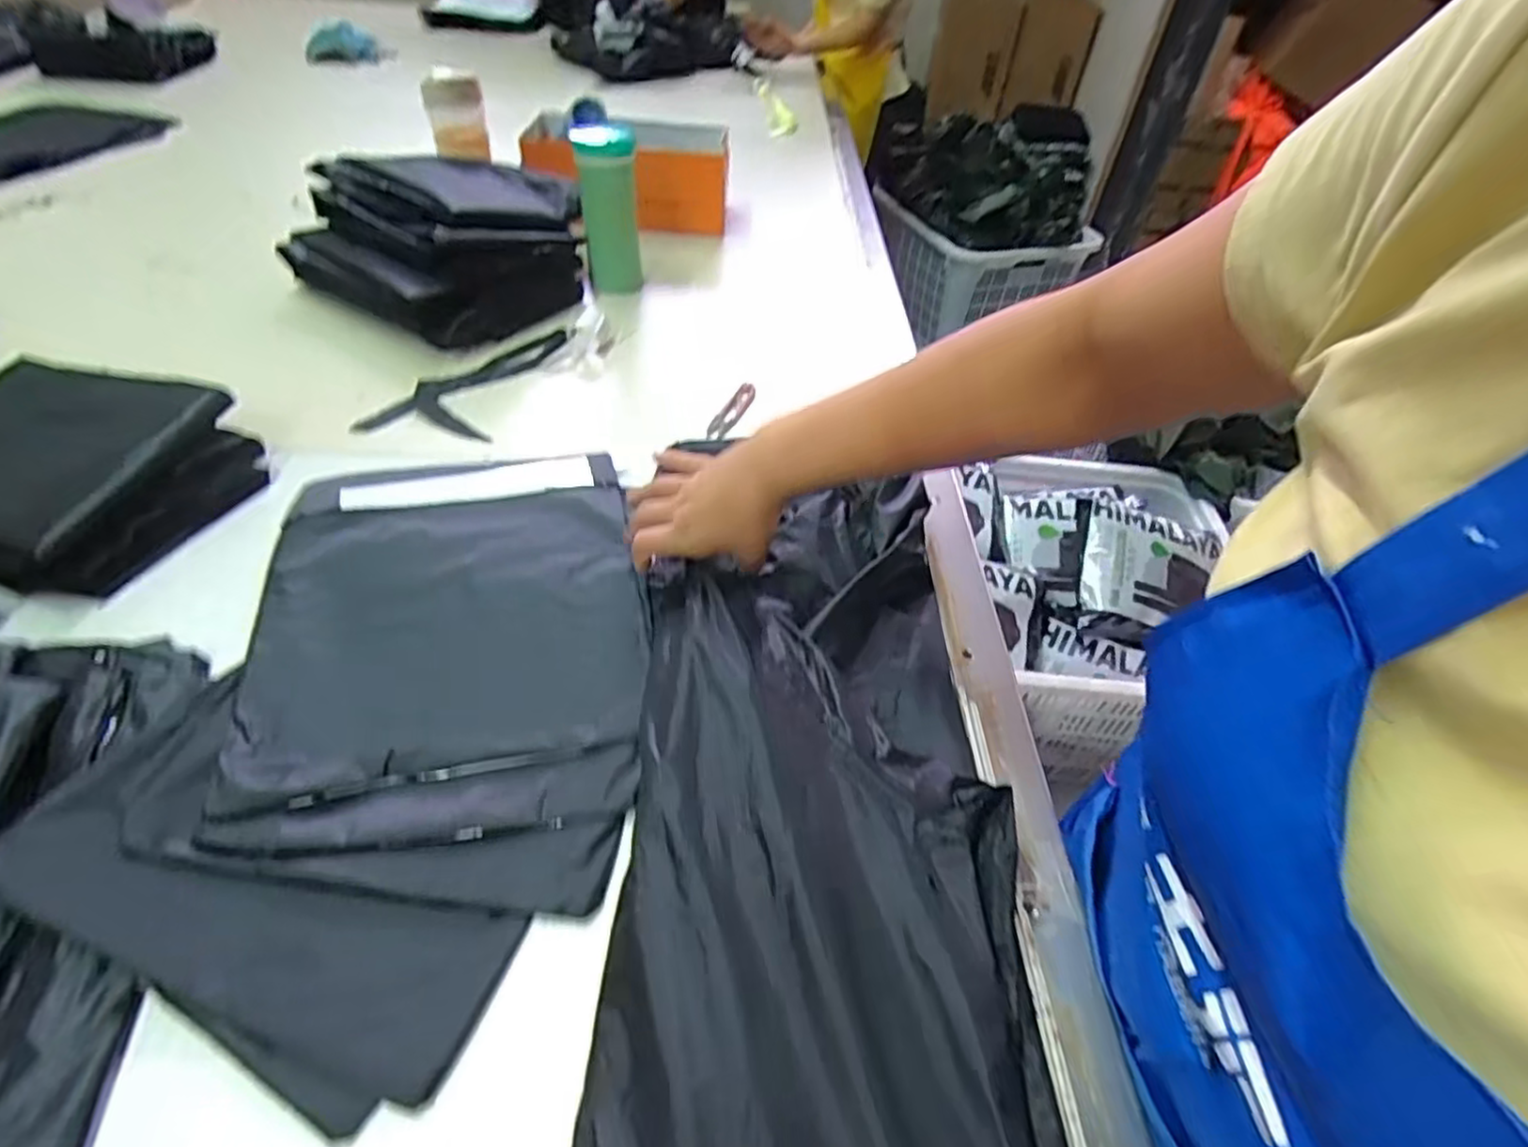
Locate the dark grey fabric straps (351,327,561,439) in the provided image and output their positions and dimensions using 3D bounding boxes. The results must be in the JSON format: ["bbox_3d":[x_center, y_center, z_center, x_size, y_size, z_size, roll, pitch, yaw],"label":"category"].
[{"bbox_3d":[-0.318,-0.207,0.763,0.132,0.023,0.215,10,49,7],"label":"dark grey fabric straps"}]

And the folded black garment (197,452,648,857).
[{"bbox_3d":[-0.232,0.026,0.529,0.264,0.018,0.348,-7,47,-12],"label":"folded black garment"}]

